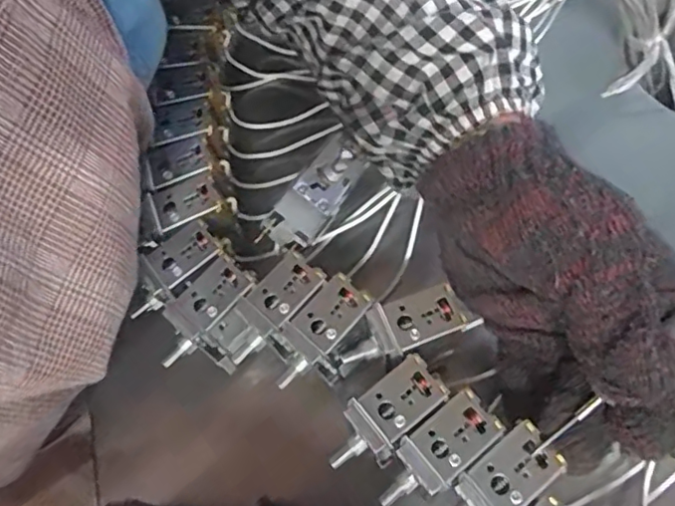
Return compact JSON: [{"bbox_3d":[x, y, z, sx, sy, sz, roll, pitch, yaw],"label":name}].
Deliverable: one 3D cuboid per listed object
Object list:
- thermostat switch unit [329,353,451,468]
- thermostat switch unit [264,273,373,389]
[{"bbox_3d":[0.019,0.067,0.234,0.050,0.017,0.024,-38,68,-15],"label":"thermostat switch unit"},{"bbox_3d":[-0.010,0.033,0.251,0.052,0.017,0.023,-45,69,-3],"label":"thermostat switch unit"}]

